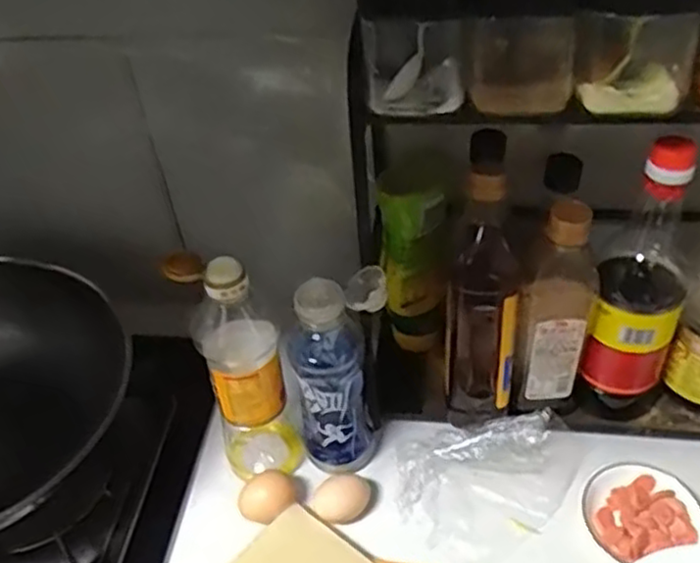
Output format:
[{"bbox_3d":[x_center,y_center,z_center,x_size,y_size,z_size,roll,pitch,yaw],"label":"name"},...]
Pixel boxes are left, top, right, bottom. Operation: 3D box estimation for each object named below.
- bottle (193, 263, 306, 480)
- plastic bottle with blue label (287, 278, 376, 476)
[{"bbox_3d":[-0.093,0.082,0.621,0.066,0.254,0.065,-16,45,-11],"label":"bottle"},{"bbox_3d":[-0.017,0.085,0.626,0.061,0.211,0.059,-9,44,-4],"label":"plastic bottle with blue label"}]

